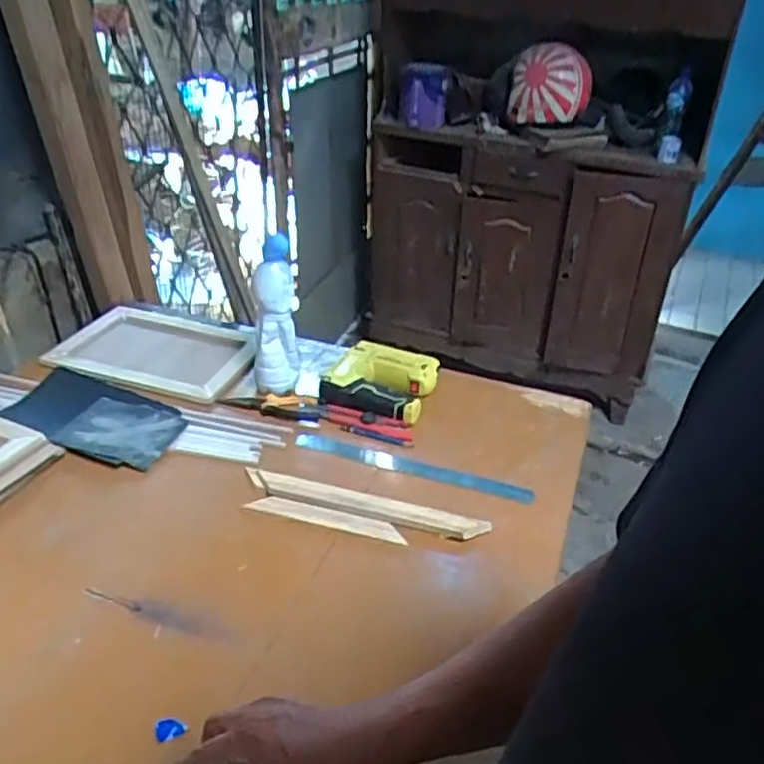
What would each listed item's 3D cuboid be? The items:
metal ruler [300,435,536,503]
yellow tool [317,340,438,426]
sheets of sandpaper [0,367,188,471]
[{"bbox_3d":[0.039,0.116,0.964,0.323,0.007,0.033,13,33,9],"label":"metal ruler"},{"bbox_3d":[0.001,-0.001,1.095,0.149,0.043,0.152,14,34,16],"label":"yellow tool"},{"bbox_3d":[-0.395,0.044,0.980,0.233,0.028,0.151,14,34,16],"label":"sheets of sandpaper"}]

